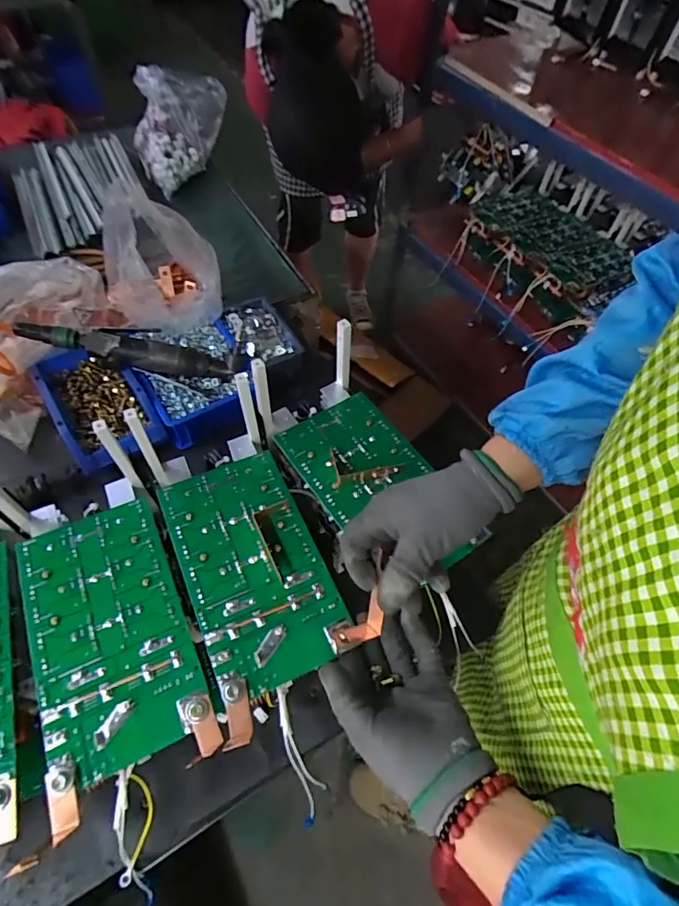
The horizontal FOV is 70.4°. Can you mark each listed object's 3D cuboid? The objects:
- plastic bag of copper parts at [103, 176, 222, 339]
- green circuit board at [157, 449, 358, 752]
[{"bbox_3d":[-0.269,-0.278,0.696,0.131,0.197,0.177,-36,65,-22],"label":"plastic bag of copper parts"},{"bbox_3d":[-0.081,0.109,0.454,0.123,0.009,0.240,-21,60,-15],"label":"green circuit board"}]

